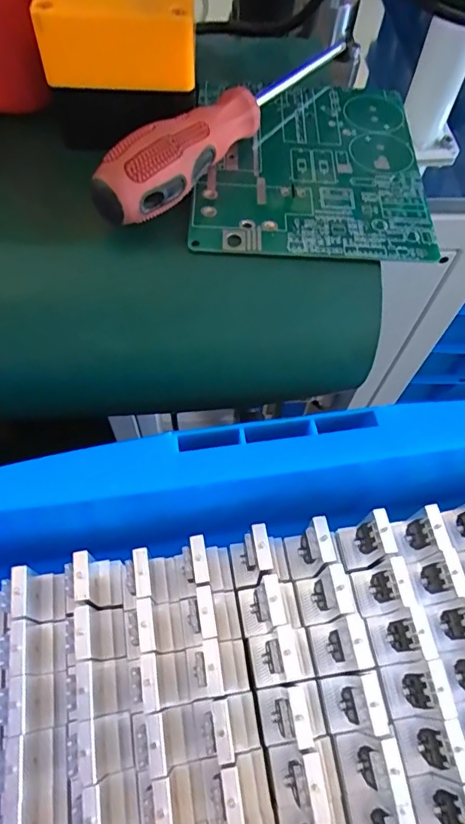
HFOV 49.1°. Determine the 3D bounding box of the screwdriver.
[{"bbox_3d":[0.005,-0.158,0.265,0.024,0.029,0.189,36,67,14],"label":"screwdriver"}]

